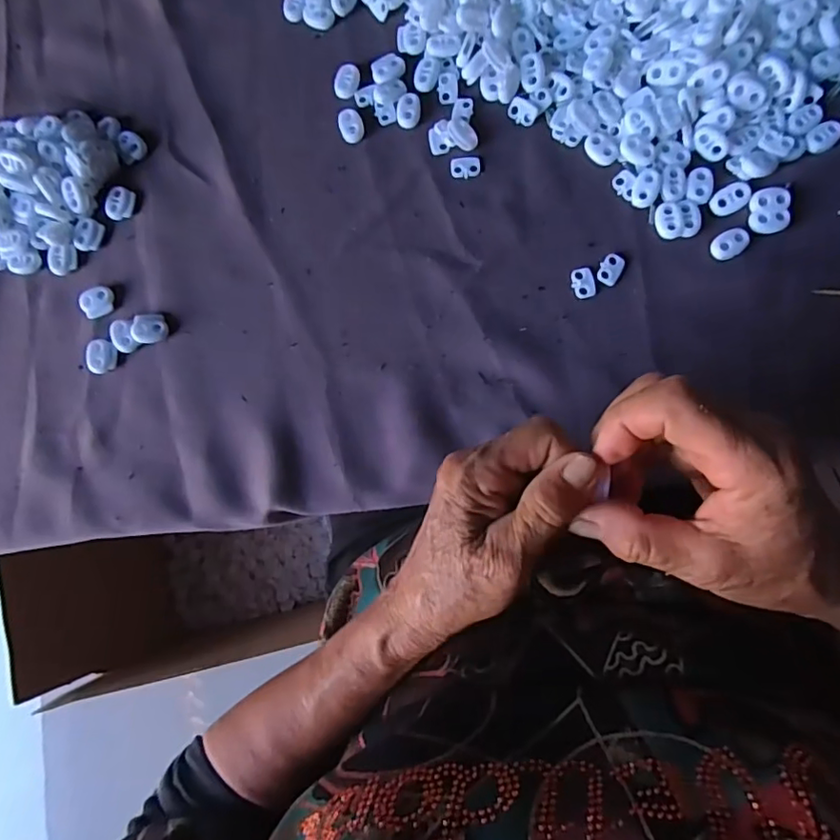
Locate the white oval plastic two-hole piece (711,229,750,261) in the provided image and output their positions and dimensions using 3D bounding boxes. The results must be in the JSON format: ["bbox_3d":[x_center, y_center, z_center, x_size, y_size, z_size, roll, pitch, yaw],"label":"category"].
[{"bbox_3d":[0.183,-0.104,0.325,0.022,0.004,0.015,-36,81,0],"label":"white oval plastic two-hole piece"}]

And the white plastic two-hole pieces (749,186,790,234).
[{"bbox_3d":[0.204,-0.123,0.323,0.021,0.004,0.026,-2,83,5],"label":"white plastic two-hole pieces"}]

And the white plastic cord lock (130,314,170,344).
[{"bbox_3d":[-0.172,-0.058,0.353,0.020,0.010,0.019,-3,83,5],"label":"white plastic cord lock"}]

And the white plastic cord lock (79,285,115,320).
[{"bbox_3d":[-0.209,-0.077,0.358,0.021,0.004,0.018,-28,97,-6],"label":"white plastic cord lock"}]

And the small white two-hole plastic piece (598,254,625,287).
[{"bbox_3d":[0.115,-0.091,0.332,0.012,0.004,0.020,24,86,8],"label":"small white two-hole plastic piece"}]

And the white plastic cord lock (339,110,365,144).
[{"bbox_3d":[-0.044,-0.190,0.357,0.015,0.006,0.020,-22,82,2],"label":"white plastic cord lock"}]

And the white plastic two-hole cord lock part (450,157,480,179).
[{"bbox_3d":[0.029,-0.160,0.348,0.018,0.004,0.013,-2,83,5],"label":"white plastic two-hole cord lock part"}]

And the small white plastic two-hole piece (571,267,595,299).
[{"bbox_3d":[0.098,-0.083,0.332,0.013,0.004,0.018,-6,83,5],"label":"small white plastic two-hole piece"}]

